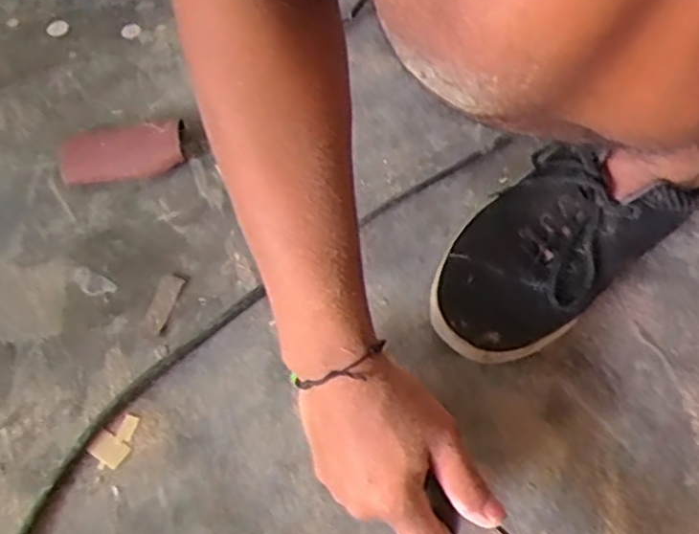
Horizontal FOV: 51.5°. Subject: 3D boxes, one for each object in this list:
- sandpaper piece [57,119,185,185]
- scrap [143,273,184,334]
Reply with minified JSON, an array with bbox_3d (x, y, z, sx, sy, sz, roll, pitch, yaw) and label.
[{"bbox_3d":[-0.196,-0.102,0.623,0.102,0.043,0.055,-6,58,1],"label":"sandpaper piece"},{"bbox_3d":[-0.143,0.028,0.554,0.016,0.008,0.051,9,59,10],"label":"scrap"}]

